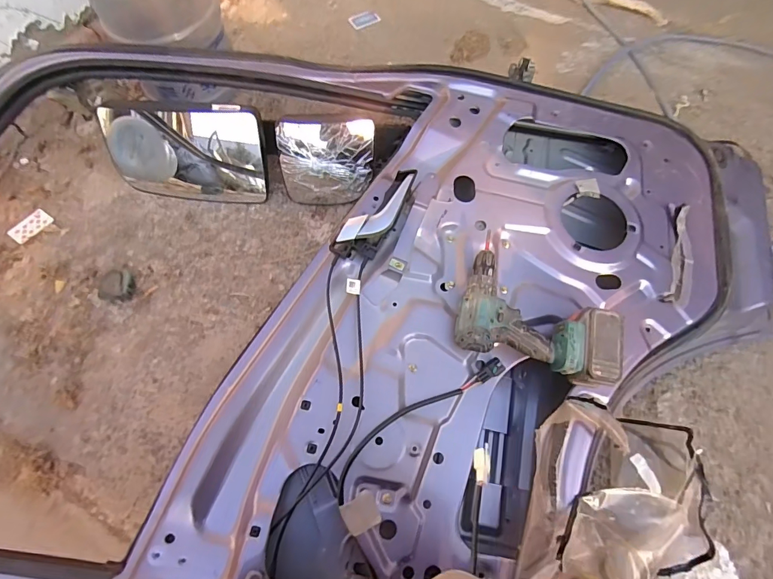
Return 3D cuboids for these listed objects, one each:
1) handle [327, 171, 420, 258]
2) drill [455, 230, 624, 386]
[{"bbox_3d":[-0.010,-0.128,0.718,0.065,0.049,0.201,35,70,23],"label":"handle"},{"bbox_3d":[0.235,0.042,0.657,0.238,0.075,0.167,12,63,14],"label":"drill"}]

